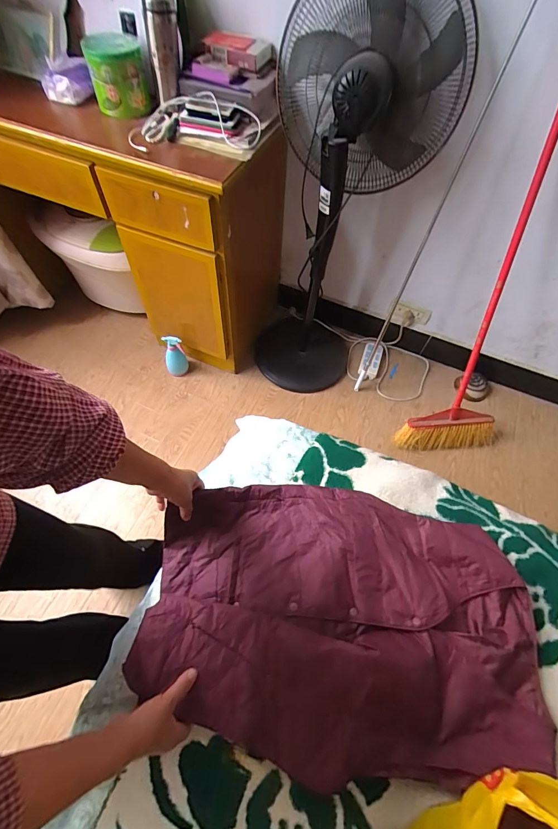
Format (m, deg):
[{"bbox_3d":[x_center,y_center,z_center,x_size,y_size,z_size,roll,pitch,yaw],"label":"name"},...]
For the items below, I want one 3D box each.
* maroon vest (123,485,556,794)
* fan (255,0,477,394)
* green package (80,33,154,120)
[{"bbox_3d":[0.093,0.310,0.581,0.601,0.101,0.382,6,61,1],"label":"maroon vest"},{"bbox_3d":[0.167,-0.554,1.142,0.453,1.053,0.419,19,62,8],"label":"fan"},{"bbox_3d":[-0.419,-0.877,0.953,0.137,0.131,0.143,-16,63,-12],"label":"green package"}]

